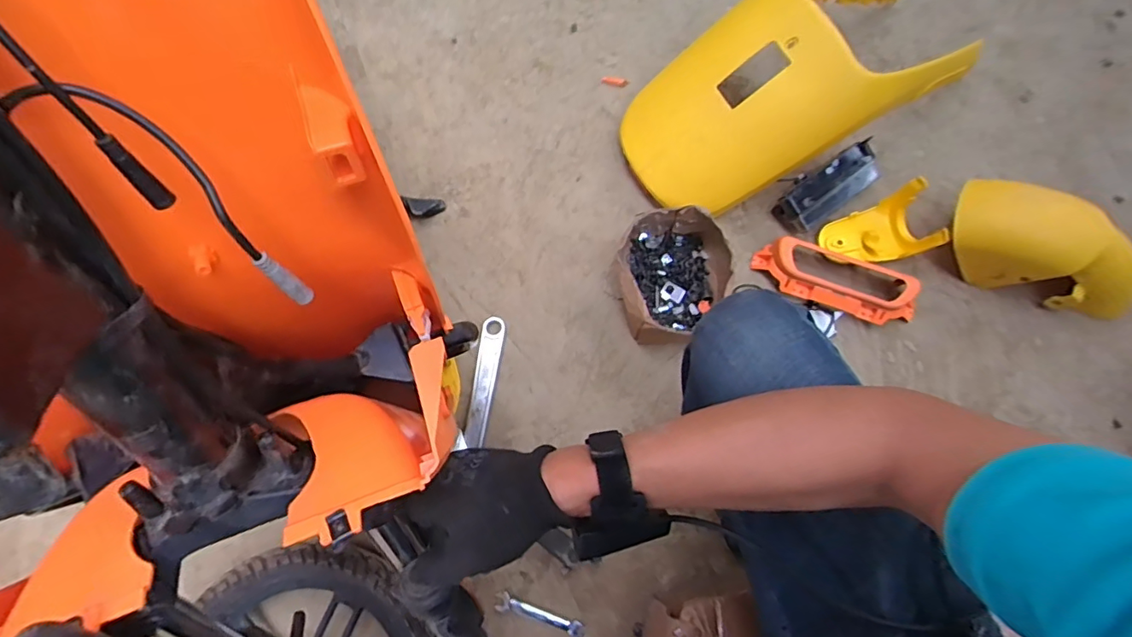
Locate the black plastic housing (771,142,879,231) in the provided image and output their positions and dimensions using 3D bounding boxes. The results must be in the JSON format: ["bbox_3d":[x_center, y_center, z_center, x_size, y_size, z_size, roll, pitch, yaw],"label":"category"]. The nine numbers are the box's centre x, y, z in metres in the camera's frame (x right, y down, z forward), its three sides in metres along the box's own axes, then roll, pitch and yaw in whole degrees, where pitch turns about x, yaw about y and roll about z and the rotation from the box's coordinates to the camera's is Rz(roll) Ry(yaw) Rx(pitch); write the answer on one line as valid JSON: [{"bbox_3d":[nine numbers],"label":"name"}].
[{"bbox_3d":[0.459,-0.231,0.920,0.193,0.063,0.081,-35,75,-8],"label":"black plastic housing"}]

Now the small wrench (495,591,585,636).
[{"bbox_3d":[-0.038,0.433,0.763,0.131,0.005,0.024,17,75,4],"label":"small wrench"}]

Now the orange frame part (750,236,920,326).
[{"bbox_3d":[0.452,-0.064,0.871,0.261,0.062,0.094,17,75,4],"label":"orange frame part"}]

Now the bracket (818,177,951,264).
[{"bbox_3d":[0.528,-0.157,0.895,0.155,0.082,0.115,-6,74,-2],"label":"bracket"}]

